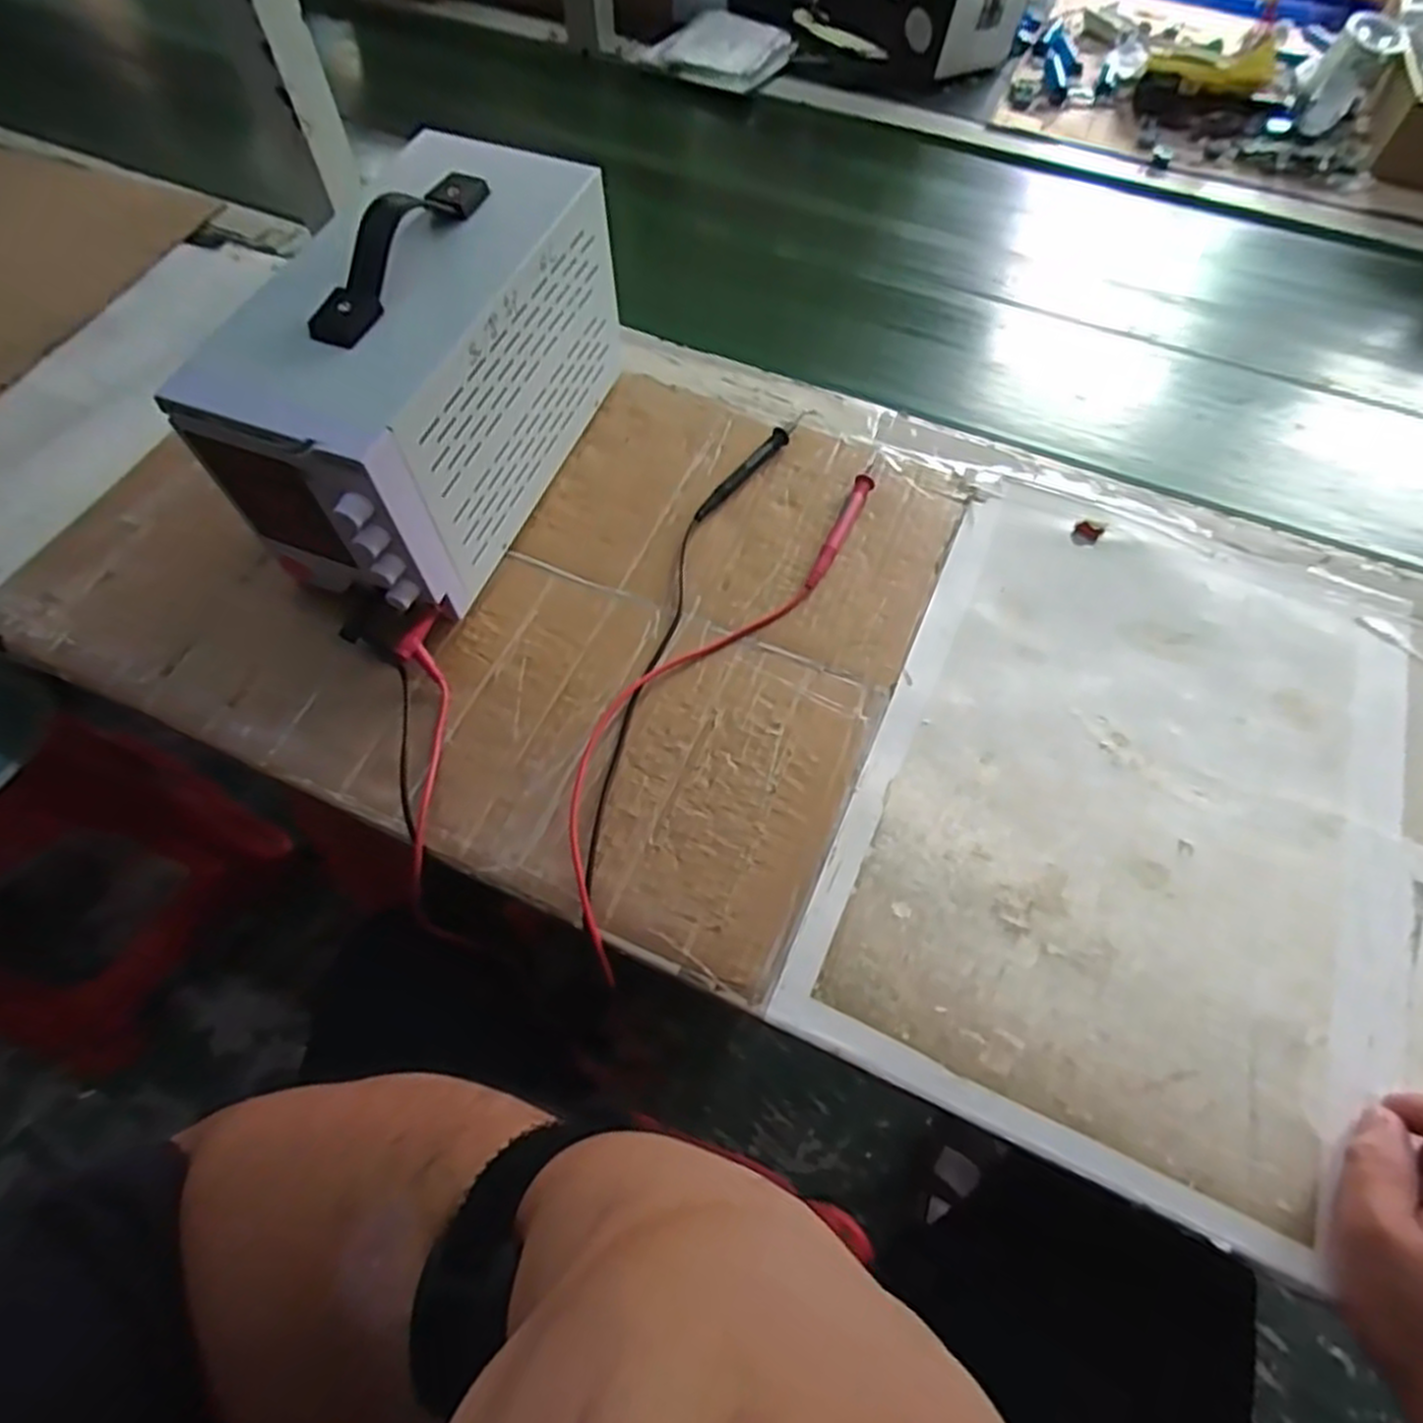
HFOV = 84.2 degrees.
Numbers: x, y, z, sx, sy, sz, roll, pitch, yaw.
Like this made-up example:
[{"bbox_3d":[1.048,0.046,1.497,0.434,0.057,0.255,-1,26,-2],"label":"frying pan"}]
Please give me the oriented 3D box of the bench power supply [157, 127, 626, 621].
[{"bbox_3d":[-0.172,-0.204,0.491,0.124,0.161,0.271,20,63,10],"label":"bench power supply"}]

